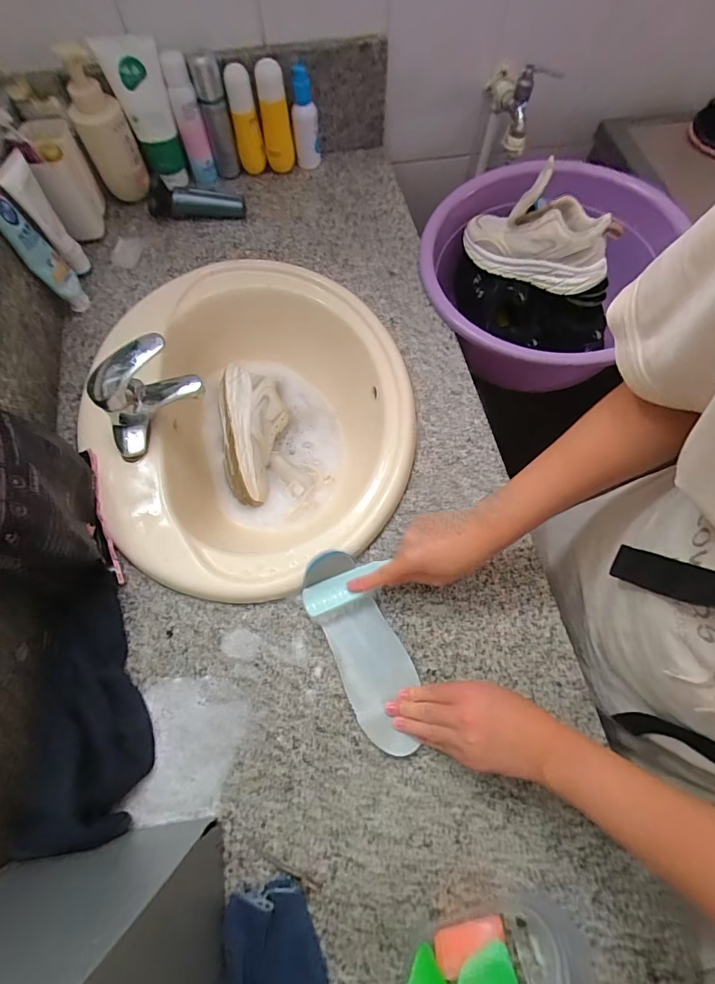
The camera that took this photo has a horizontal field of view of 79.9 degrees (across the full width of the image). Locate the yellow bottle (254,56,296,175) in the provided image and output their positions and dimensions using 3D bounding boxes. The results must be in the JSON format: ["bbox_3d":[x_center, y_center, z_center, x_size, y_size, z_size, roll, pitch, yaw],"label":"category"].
[{"bbox_3d":[-0.138,-0.624,0.722,0.048,0.150,0.035,-6,69,-2],"label":"yellow bottle"}]

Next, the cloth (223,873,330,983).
[{"bbox_3d":[-0.071,0.438,0.377,0.083,0.021,0.144,-18,70,-7],"label":"cloth"}]

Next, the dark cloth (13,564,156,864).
[{"bbox_3d":[-0.278,0.212,0.447,0.102,0.050,0.258,-8,69,-3],"label":"dark cloth"}]

